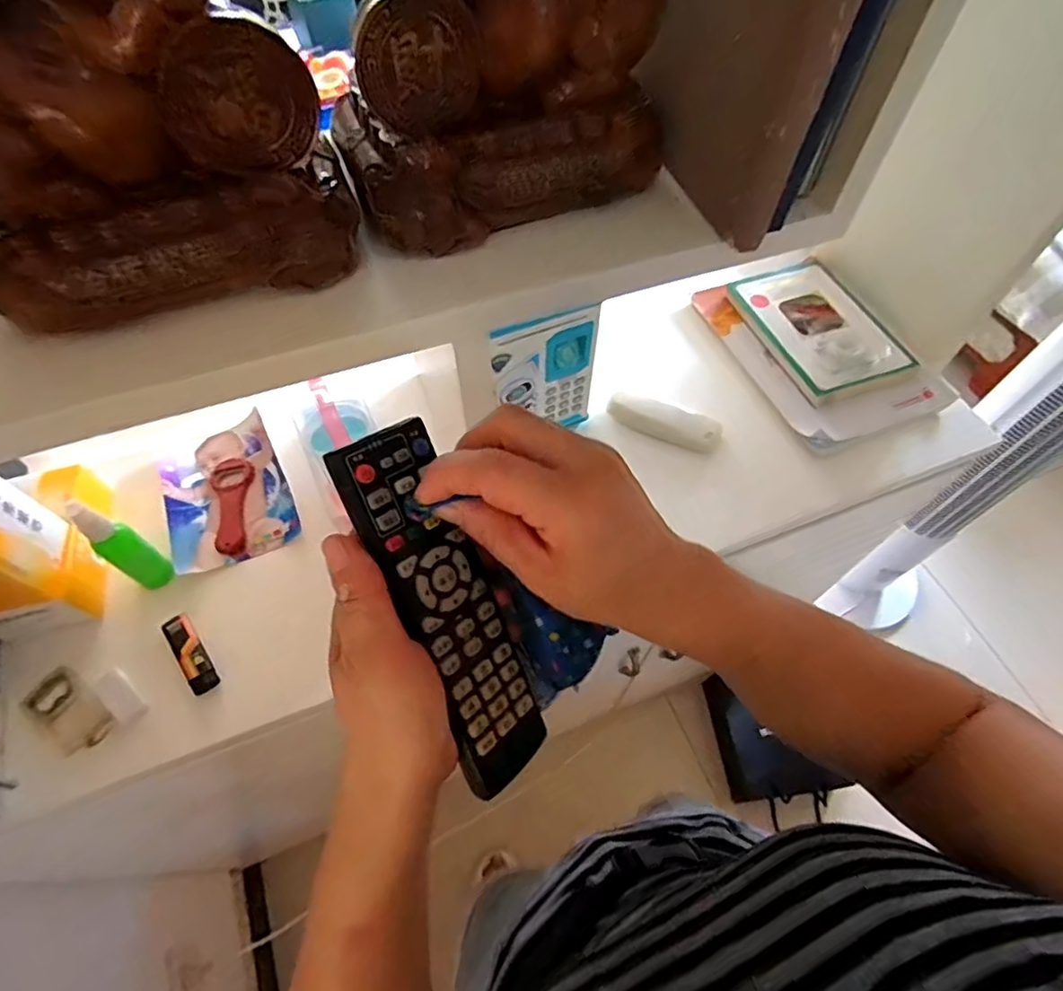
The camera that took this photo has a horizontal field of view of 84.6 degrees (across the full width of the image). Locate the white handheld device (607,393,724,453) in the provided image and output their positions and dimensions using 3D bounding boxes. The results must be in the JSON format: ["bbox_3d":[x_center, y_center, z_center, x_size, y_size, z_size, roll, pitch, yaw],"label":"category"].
[{"bbox_3d":[0.152,-0.082,0.673,0.129,0.040,0.032,18,60,10],"label":"white handheld device"}]

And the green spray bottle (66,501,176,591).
[{"bbox_3d":[-0.367,0.048,0.529,0.029,0.120,0.031,-1,59,-1],"label":"green spray bottle"}]

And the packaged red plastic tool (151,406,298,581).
[{"bbox_3d":[-0.327,-0.004,0.628,0.119,0.017,0.170,-22,61,-14],"label":"packaged red plastic tool"}]

